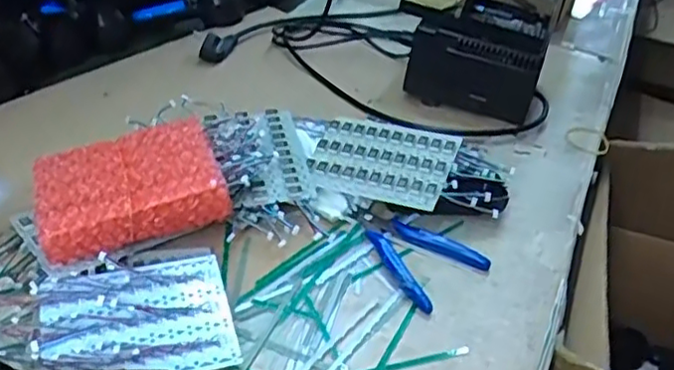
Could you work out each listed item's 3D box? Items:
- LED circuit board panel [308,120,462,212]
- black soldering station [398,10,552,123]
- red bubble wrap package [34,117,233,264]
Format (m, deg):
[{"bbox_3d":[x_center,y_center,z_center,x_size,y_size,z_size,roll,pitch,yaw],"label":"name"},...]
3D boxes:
[{"bbox_3d":[0.042,-0.024,0.611,0.128,0.010,0.095,8,45,18],"label":"LED circuit board panel"},{"bbox_3d":[0.147,-0.131,0.724,0.138,0.090,0.038,12,39,9],"label":"black soldering station"},{"bbox_3d":[-0.168,0.002,0.537,0.141,0.052,0.103,-12,40,-20],"label":"red bubble wrap package"}]

